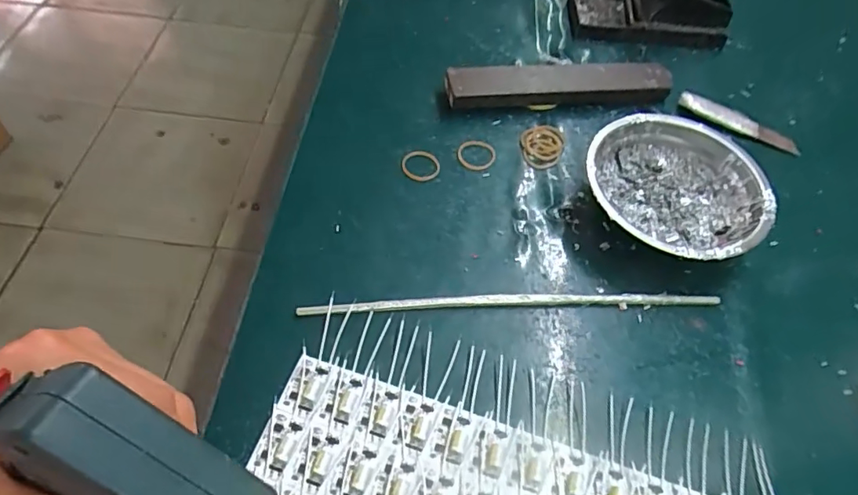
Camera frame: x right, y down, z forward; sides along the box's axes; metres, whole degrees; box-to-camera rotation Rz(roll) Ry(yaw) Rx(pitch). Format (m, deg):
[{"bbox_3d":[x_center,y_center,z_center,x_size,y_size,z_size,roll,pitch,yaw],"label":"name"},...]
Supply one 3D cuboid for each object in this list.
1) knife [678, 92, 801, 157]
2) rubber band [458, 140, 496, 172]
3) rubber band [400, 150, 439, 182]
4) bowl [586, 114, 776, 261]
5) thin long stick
[{"bbox_3d":[0.267,-0.107,0.450,0.103,0.015,0.018,23,59,12],"label":"knife"},{"bbox_3d":[0.037,-0.074,0.418,0.031,0.005,0.029,1,57,-2],"label":"rubber band"},{"bbox_3d":[-0.007,-0.064,0.408,0.030,0.005,0.030,-2,57,-4],"label":"rubber band"},{"bbox_3d":[0.179,-0.039,0.382,0.117,0.040,0.122,1,57,-2],"label":"bowl"},{"bbox_3d":[0.056,0.035,0.346,0.276,0.008,0.011,-2,57,-3],"label":"thin long stick"}]

